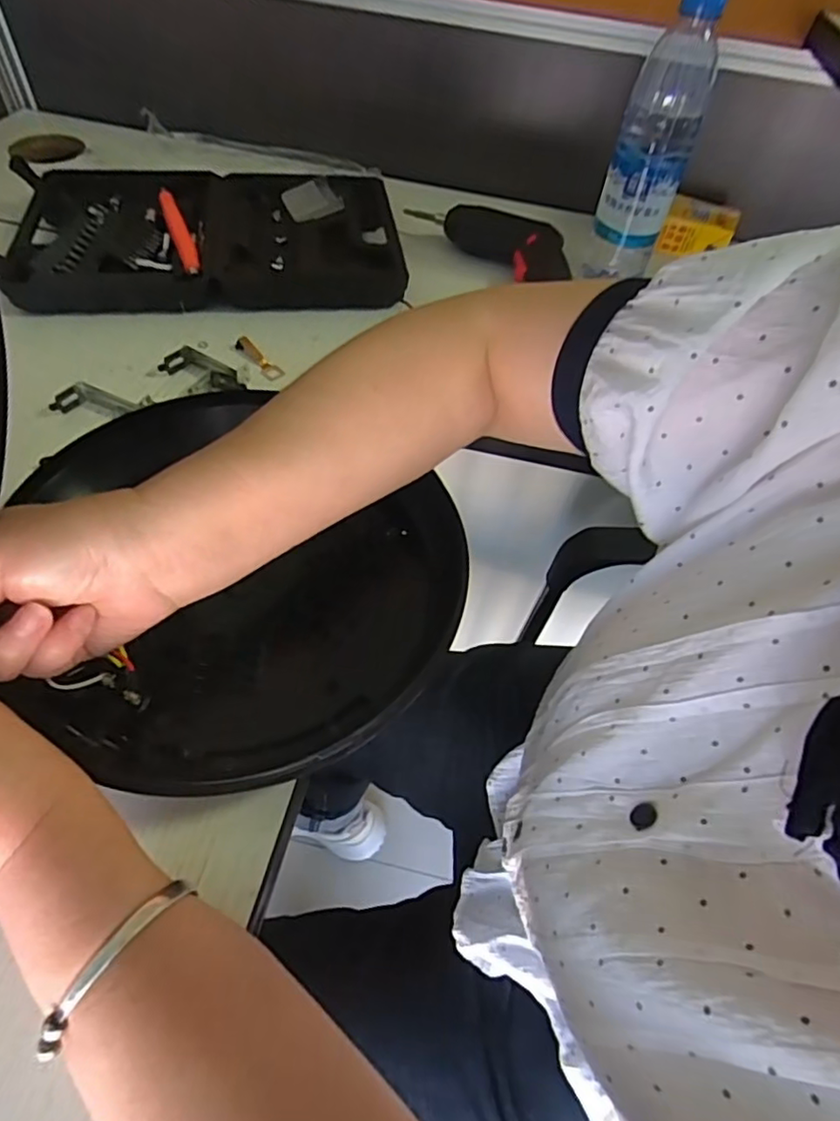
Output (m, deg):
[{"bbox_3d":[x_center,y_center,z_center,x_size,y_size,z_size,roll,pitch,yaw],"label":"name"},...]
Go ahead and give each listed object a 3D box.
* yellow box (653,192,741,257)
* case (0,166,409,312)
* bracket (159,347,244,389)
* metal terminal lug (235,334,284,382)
[{"bbox_3d":[0.295,-0.348,0.624,0.066,0.040,0.051,25,56,11],"label":"yellow box"},{"bbox_3d":[-0.193,-0.314,0.559,0.332,0.033,0.217,-4,55,-9],"label":"case"},{"bbox_3d":[-0.167,-0.150,0.461,0.066,0.016,0.023,16,54,5],"label":"bracket"},{"bbox_3d":[-0.131,-0.166,0.482,0.014,0.008,0.055,-35,64,-24],"label":"metal terminal lug"}]

